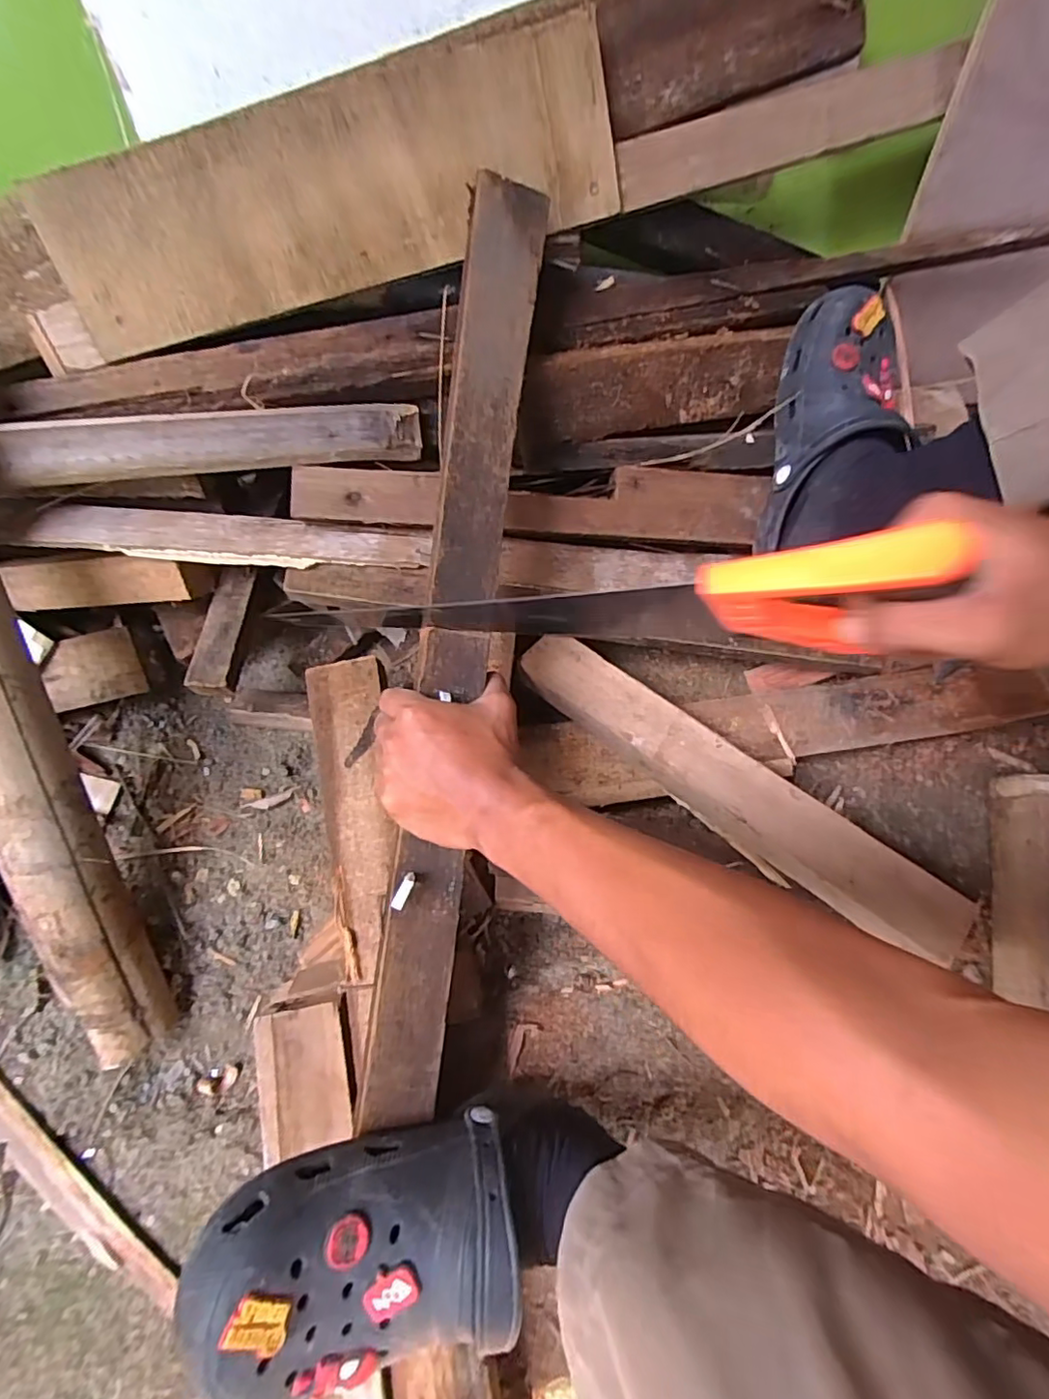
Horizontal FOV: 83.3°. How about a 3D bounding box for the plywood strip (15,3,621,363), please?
[{"bbox_3d":[-0.142,-0.389,0.453,0.431,0.120,0.017,-18,31,-2],"label":"plywood strip"}]

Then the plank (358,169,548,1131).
[{"bbox_3d":[-0.046,-0.055,0.407,0.051,0.027,0.648,6,85,-1],"label":"plank"}]

